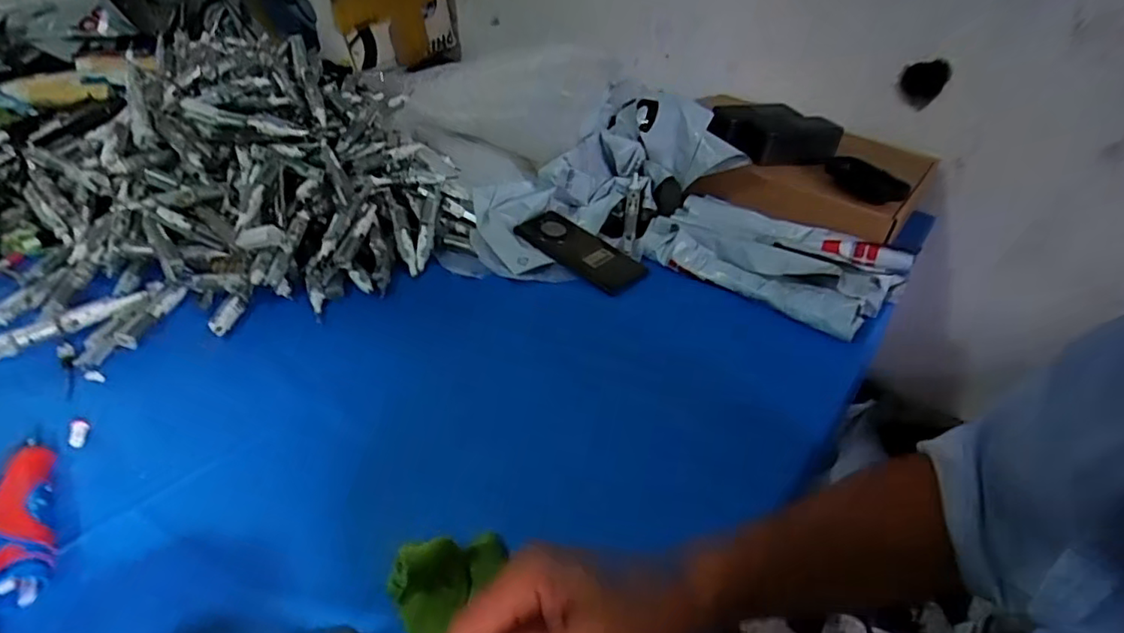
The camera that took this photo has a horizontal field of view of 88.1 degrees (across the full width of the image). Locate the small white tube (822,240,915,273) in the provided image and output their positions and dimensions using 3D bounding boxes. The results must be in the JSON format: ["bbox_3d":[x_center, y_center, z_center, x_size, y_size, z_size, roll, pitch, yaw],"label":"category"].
[{"bbox_3d":[0.364,-0.075,0.691,0.099,0.028,0.016,14,38,13],"label":"small white tube"}]

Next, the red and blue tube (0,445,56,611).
[{"bbox_3d":[-0.375,0.136,0.403,0.039,0.028,0.133,-17,42,-26],"label":"red and blue tube"}]

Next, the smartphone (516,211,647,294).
[{"bbox_3d":[0.025,-0.084,0.727,0.161,0.013,0.081,35,50,20],"label":"smartphone"}]

